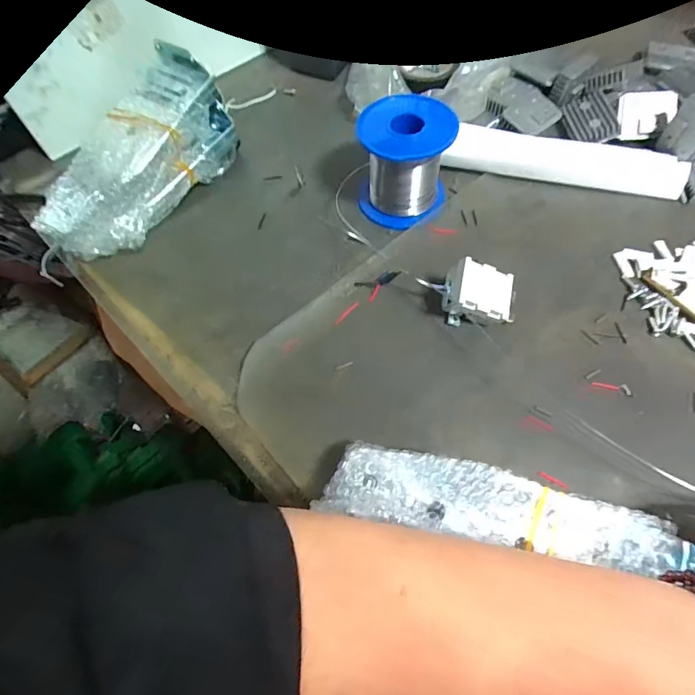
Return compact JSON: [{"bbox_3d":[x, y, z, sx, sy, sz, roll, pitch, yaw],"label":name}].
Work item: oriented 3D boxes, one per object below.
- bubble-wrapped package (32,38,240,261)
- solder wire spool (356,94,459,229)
[{"bbox_3d":[-0.155,-0.142,0.329,0.079,0.065,0.167,25,67,15],"label":"bubble-wrapped package"},{"bbox_3d":[0.040,-0.130,0.310,0.063,0.064,0.055,4,63,5],"label":"solder wire spool"}]

